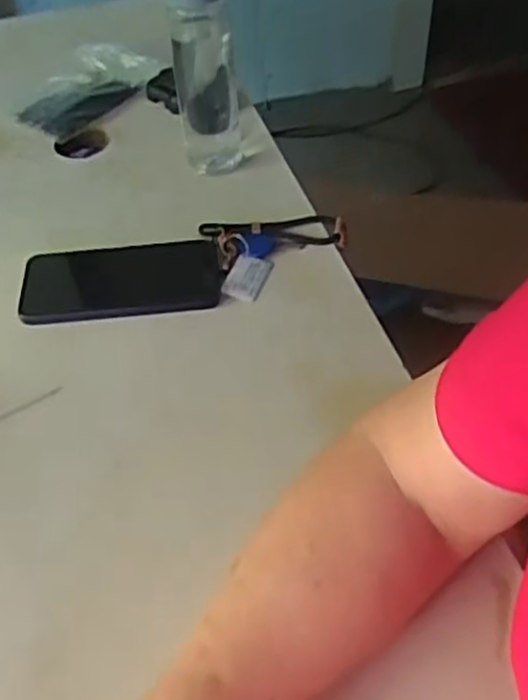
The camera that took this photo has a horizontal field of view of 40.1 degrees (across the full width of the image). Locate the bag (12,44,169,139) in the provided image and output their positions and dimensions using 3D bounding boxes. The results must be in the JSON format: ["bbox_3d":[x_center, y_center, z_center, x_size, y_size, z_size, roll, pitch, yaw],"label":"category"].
[{"bbox_3d":[-0.199,-0.297,0.815,0.092,0.030,0.160,36,60,29],"label":"bag"}]

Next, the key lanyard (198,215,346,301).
[{"bbox_3d":[0.015,-0.089,0.633,0.120,0.015,0.092,-14,49,-9],"label":"key lanyard"}]

